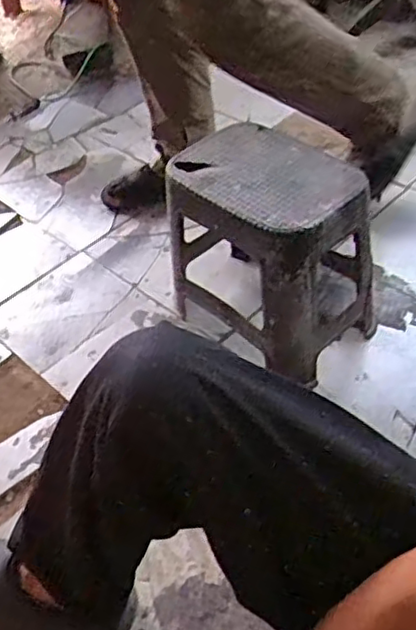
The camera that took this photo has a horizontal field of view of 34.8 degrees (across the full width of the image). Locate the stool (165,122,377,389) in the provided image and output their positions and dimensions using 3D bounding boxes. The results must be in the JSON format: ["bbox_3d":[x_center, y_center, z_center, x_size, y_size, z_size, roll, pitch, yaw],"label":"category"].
[{"bbox_3d":[0.121,-0.120,1.087,0.311,0.305,0.287,34,58,32],"label":"stool"}]

